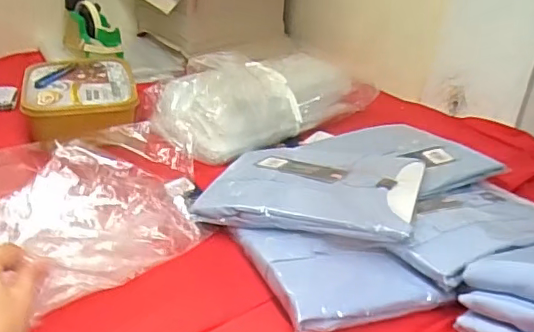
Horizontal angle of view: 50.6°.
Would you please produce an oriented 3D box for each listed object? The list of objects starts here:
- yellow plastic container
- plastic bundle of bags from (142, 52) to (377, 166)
[{"bbox_3d":[-0.293,-0.101,0.890,0.165,0.070,0.207,-3,30,-18],"label":"yellow plastic container"},{"bbox_3d":[-0.010,-0.113,0.916,0.375,0.092,0.175,-16,35,-35],"label":"plastic bundle of bags"}]

